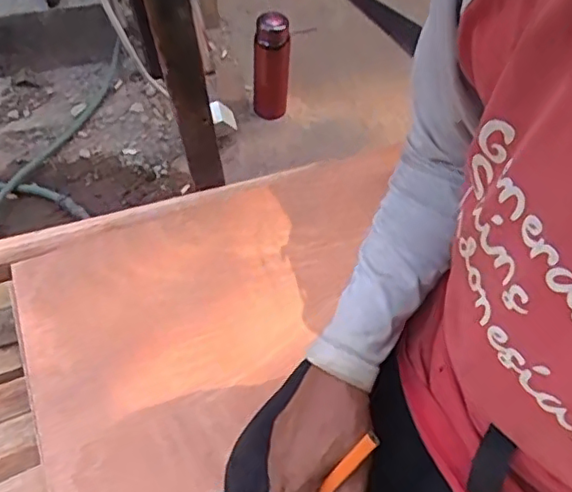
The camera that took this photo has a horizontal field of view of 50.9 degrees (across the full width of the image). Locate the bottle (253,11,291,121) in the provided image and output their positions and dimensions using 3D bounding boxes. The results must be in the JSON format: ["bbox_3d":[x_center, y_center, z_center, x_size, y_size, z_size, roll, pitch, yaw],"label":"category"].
[{"bbox_3d":[-0.033,-0.378,1.333,0.076,0.248,0.076,12,55,11],"label":"bottle"}]

